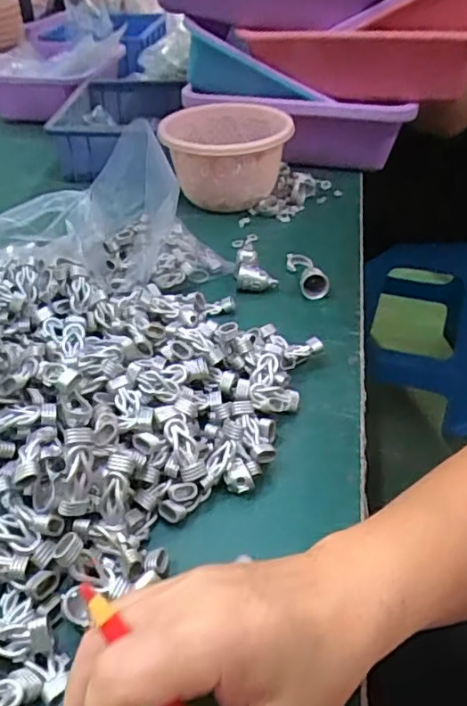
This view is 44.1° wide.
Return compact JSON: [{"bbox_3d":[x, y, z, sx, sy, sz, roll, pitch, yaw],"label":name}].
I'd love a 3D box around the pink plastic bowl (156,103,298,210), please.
[{"bbox_3d":[-0.007,-0.205,0.622,0.129,0.088,0.122,0,37,0],"label":"pink plastic bowl"}]

